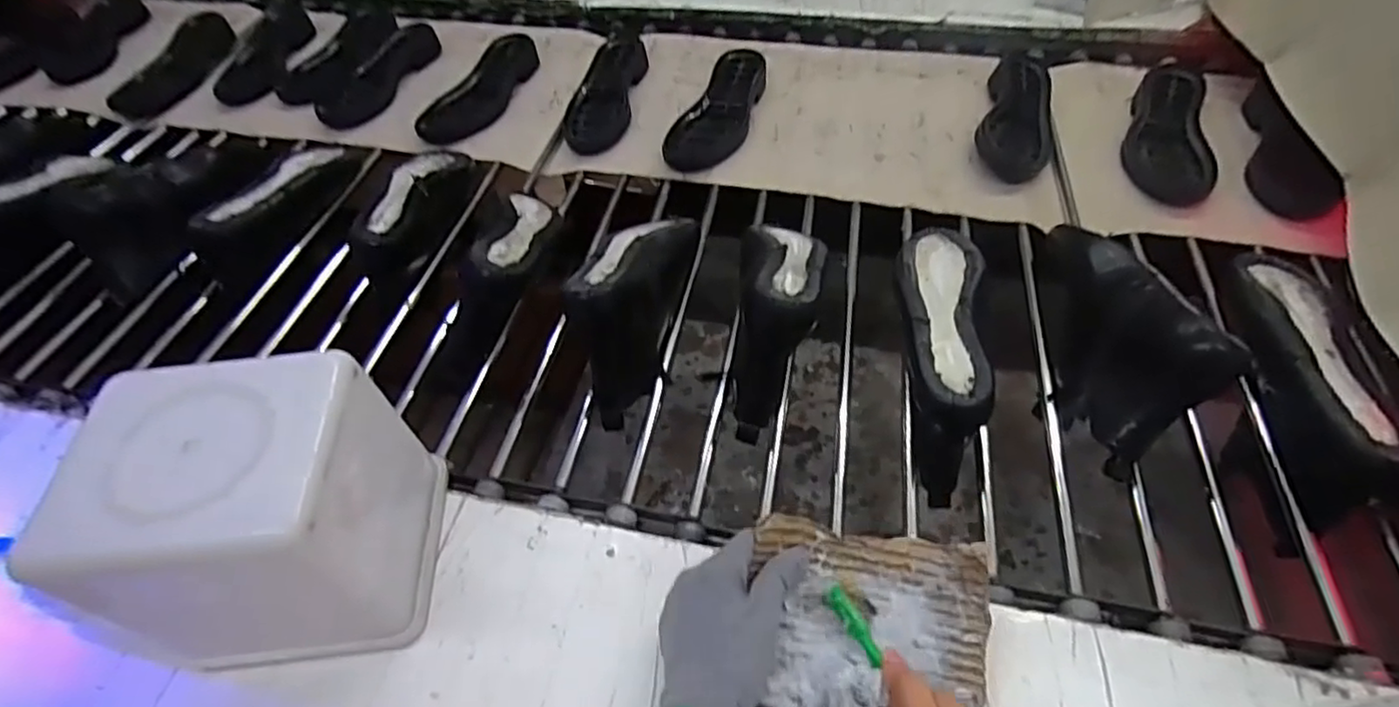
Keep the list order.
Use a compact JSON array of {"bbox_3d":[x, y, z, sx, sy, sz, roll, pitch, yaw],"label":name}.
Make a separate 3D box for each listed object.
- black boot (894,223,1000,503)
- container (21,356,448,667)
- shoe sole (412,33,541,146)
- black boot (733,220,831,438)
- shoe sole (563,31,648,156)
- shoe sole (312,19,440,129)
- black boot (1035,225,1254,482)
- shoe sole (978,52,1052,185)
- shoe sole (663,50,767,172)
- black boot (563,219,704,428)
[{"bbox_3d":[0.212,-0.005,0.613,0.071,0.119,0.241,7,55,8],"label":"black boot"},{"bbox_3d":[-0.272,0.100,0.413,0.154,0.166,0.130,-6,52,-1],"label":"container"},{"bbox_3d":[-0.290,-0.359,0.898,0.075,0.034,0.223,18,57,15],"label":"shoe sole"},{"bbox_3d":[0.073,-0.042,0.600,0.079,0.124,0.230,3,54,5],"label":"black boot"},{"bbox_3d":[-0.128,-0.363,0.909,0.083,0.024,0.241,6,55,7],"label":"shoe sole"},{"bbox_3d":[-0.455,-0.403,0.944,0.084,0.020,0.236,16,57,14],"label":"shoe sole"},{"bbox_3d":[0.367,-0.024,0.569,0.099,0.120,0.253,11,54,12],"label":"black boot"},{"bbox_3d":[0.401,-0.307,0.825,0.084,0.022,0.269,16,55,16],"label":"shoe sole"},{"bbox_3d":[0.027,-0.311,0.851,0.082,0.028,0.229,19,57,16],"label":"shoe sole"},{"bbox_3d":[-0.062,-0.056,0.620,0.080,0.112,0.226,6,55,7],"label":"black boot"}]

